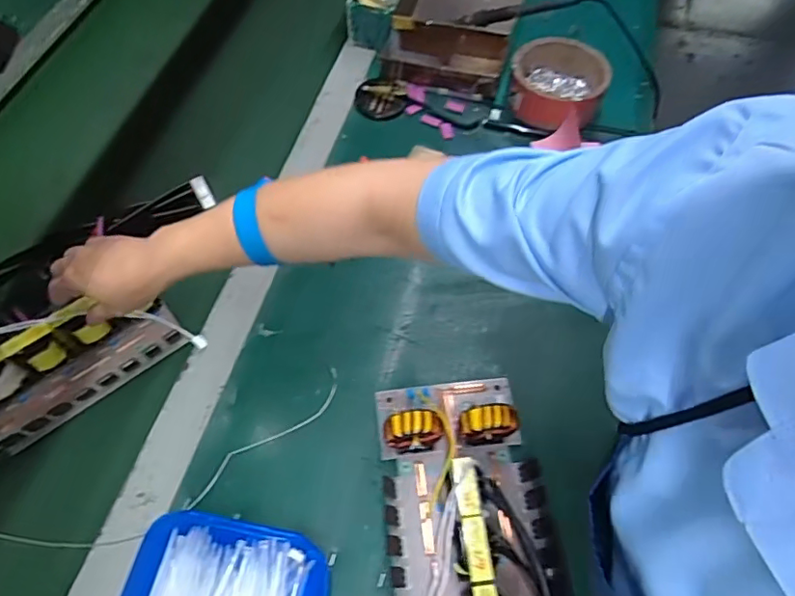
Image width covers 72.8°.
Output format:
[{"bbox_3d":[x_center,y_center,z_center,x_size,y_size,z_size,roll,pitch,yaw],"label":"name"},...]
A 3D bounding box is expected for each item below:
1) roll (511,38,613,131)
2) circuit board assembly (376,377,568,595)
[{"bbox_3d":[0.208,-0.276,0.703,0.115,0.058,0.116,0,60,0],"label":"roll"},{"bbox_3d":[0.059,0.188,0.437,0.132,0.059,0.263,-3,60,-4],"label":"circuit board assembly"}]

